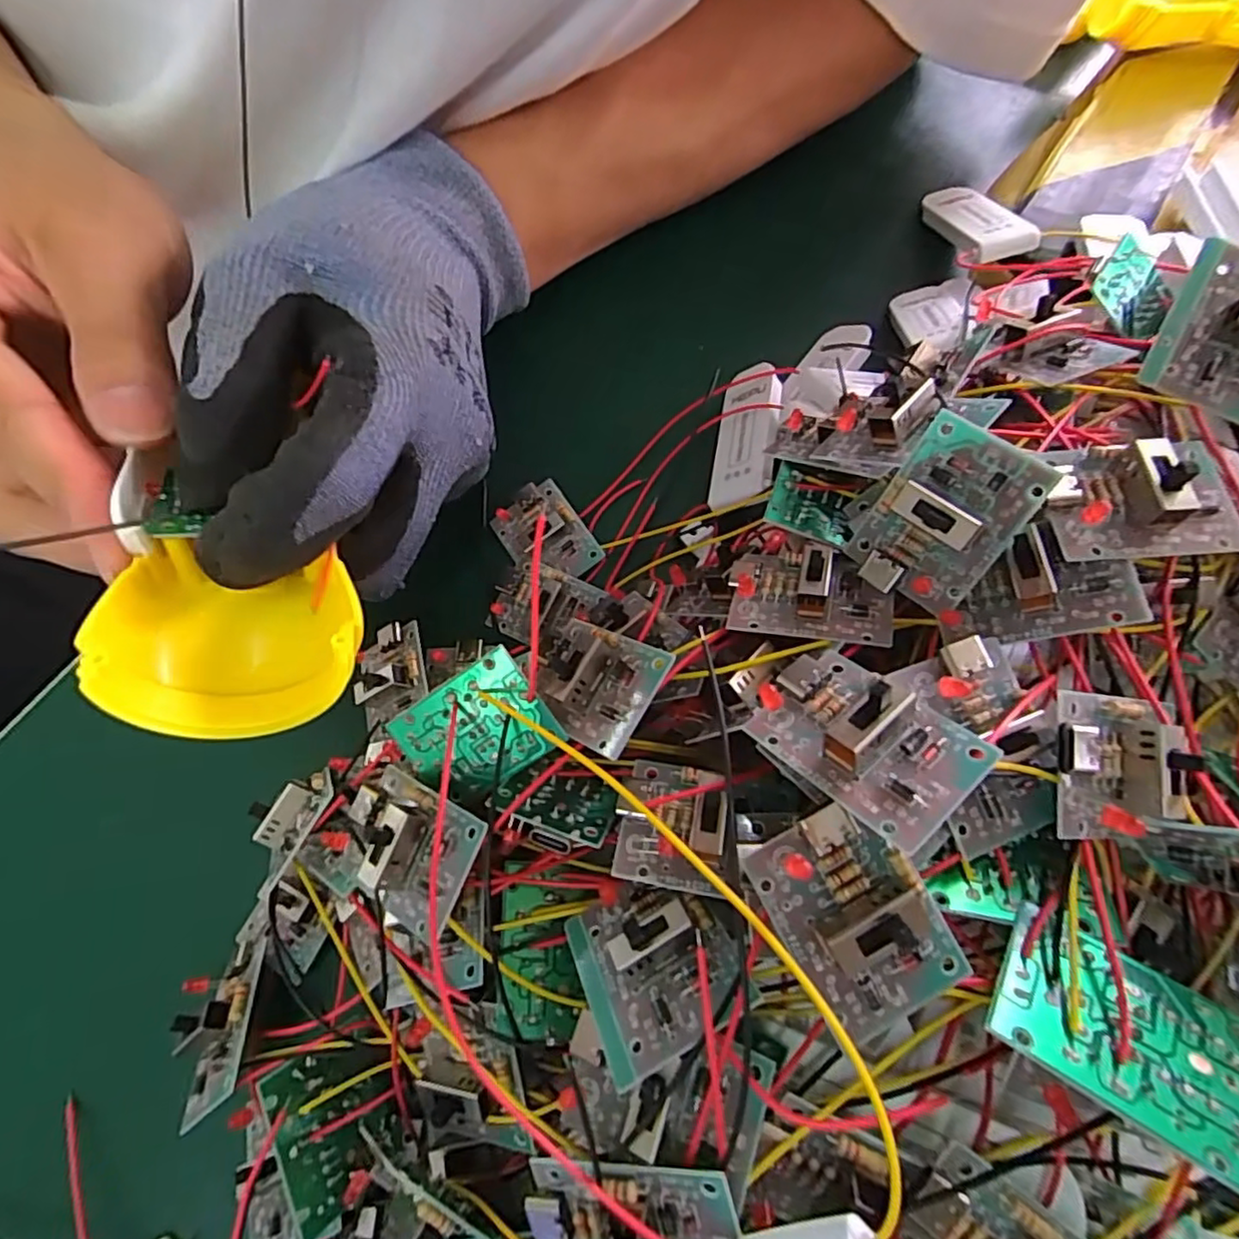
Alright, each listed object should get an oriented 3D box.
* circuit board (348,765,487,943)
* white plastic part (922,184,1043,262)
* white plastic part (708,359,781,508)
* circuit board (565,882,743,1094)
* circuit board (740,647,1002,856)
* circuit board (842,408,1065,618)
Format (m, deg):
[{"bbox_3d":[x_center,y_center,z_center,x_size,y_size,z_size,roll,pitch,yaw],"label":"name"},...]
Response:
[{"bbox_3d":[-0.047,0.049,0.140,0.033,0.014,0.026,24,73,9],"label":"circuit board"},{"bbox_3d":[0.131,-0.149,0.244,0.021,0.009,0.054,-11,50,-2],"label":"white plastic part"},{"bbox_3d":[0.042,-0.063,0.219,0.022,0.004,0.058,-10,58,39],"label":"white plastic part"},{"bbox_3d":[0.005,0.065,0.126,0.029,0.004,0.034,-38,35,-3],"label":"circuit board"},{"bbox_3d":[0.041,0.018,0.112,0.025,0.010,0.036,-37,46,-16],"label":"circuit board"},{"bbox_3d":[0.063,-0.020,0.131,0.026,0.036,0.010,43,32,27],"label":"circuit board"}]

